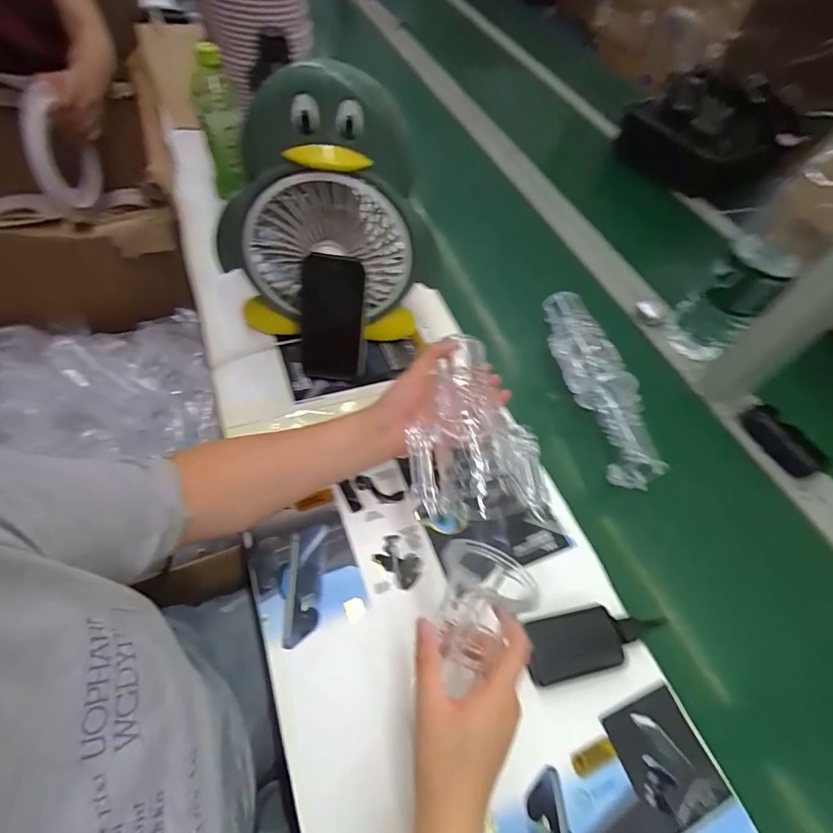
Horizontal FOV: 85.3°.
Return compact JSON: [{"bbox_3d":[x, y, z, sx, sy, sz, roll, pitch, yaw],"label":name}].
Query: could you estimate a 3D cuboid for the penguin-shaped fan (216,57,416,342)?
[{"bbox_3d":[-0.104,-0.208,0.518,0.241,0.286,0.076,-9,58,-13],"label":"penguin-shaped fan"}]

